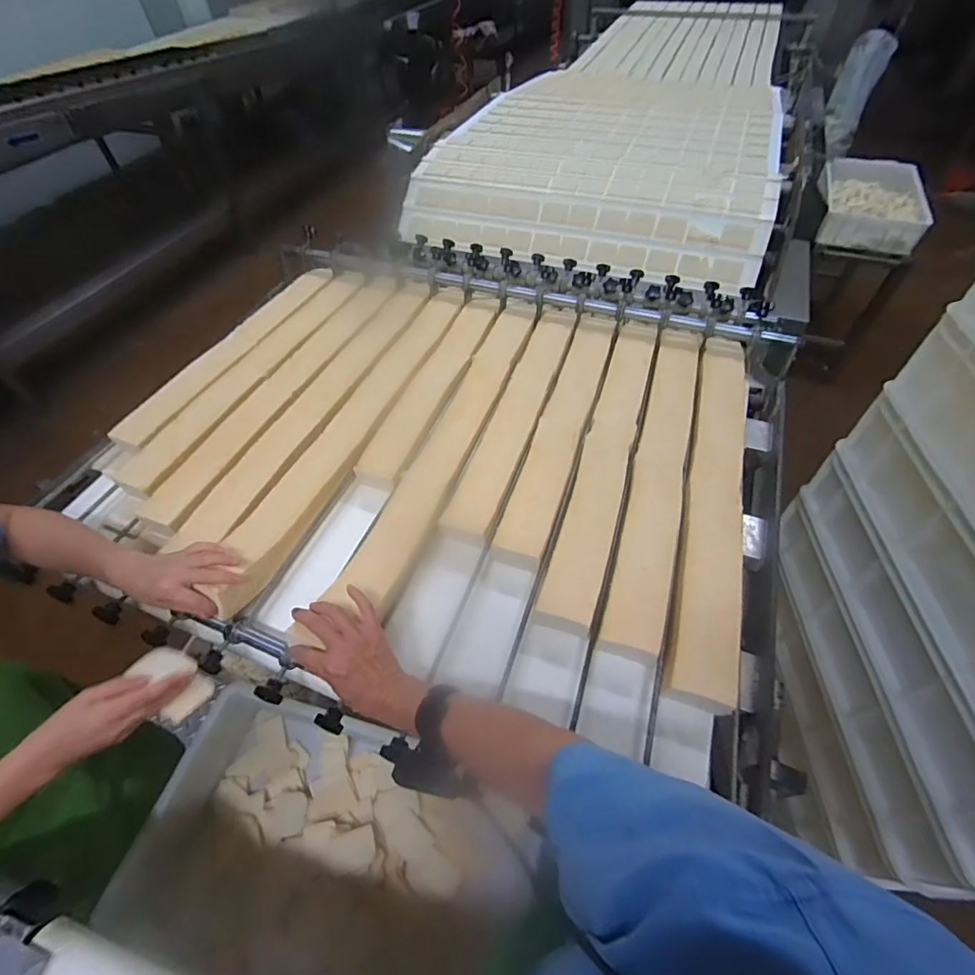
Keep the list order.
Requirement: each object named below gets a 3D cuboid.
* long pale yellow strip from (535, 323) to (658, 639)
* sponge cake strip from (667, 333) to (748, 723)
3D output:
[{"bbox_3d":[0.208,-0.058,0.814,0.082,0.044,0.691,14,56,13],"label":"long pale yellow strip"},{"bbox_3d":[0.368,-0.017,0.748,0.090,0.013,0.699,13,56,13],"label":"sponge cake strip"}]

